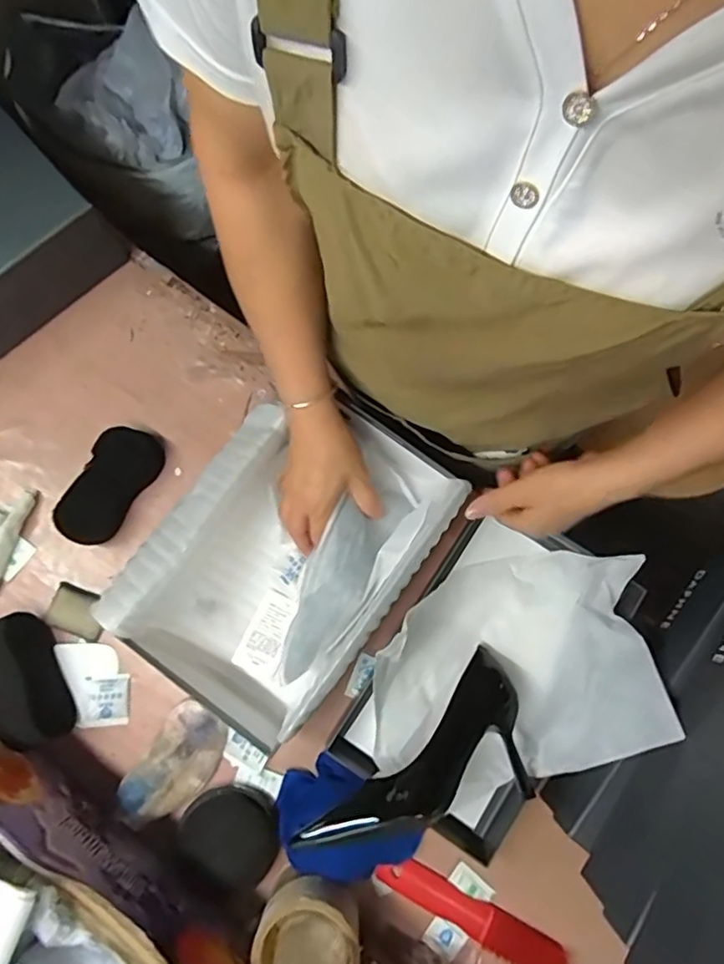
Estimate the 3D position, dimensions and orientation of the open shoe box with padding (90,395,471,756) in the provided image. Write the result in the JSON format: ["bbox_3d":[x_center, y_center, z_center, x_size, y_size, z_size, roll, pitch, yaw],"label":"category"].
[{"bbox_3d":[-0.077,0.071,0.558,0.213,0.095,0.303,36,81,5],"label":"open shoe box with padding"}]

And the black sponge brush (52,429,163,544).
[{"bbox_3d":[-0.267,0.002,0.612,0.060,0.031,0.129,32,80,5],"label":"black sponge brush"}]

